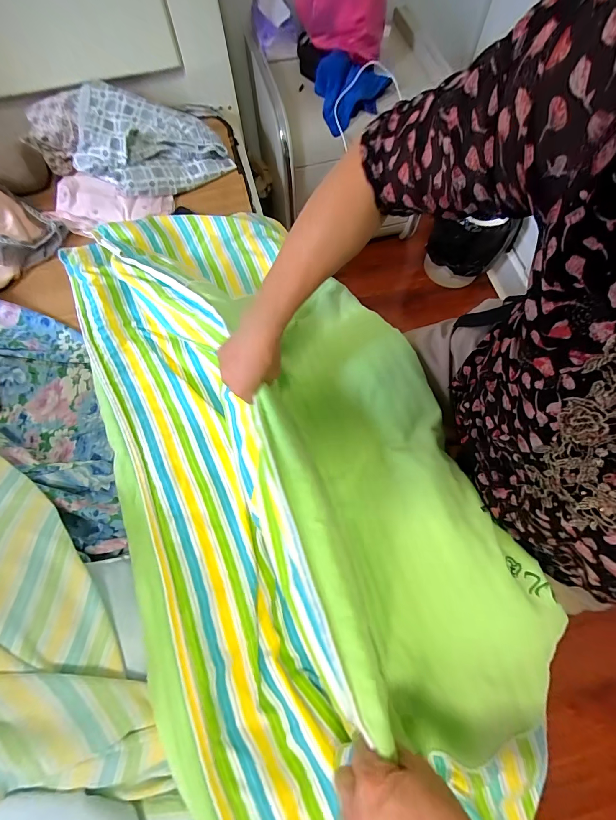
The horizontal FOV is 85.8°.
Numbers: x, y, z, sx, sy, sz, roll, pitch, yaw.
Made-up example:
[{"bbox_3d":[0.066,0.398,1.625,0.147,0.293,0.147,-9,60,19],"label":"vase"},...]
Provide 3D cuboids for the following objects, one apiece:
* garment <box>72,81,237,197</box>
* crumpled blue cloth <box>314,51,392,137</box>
[{"bbox_3d":[-0.370,-0.638,0.770,0.328,0.080,0.277,-20,70,-9],"label":"garment"},{"bbox_3d":[0.115,-0.797,0.835,0.175,0.097,0.127,-10,69,-5],"label":"crumpled blue cloth"}]

